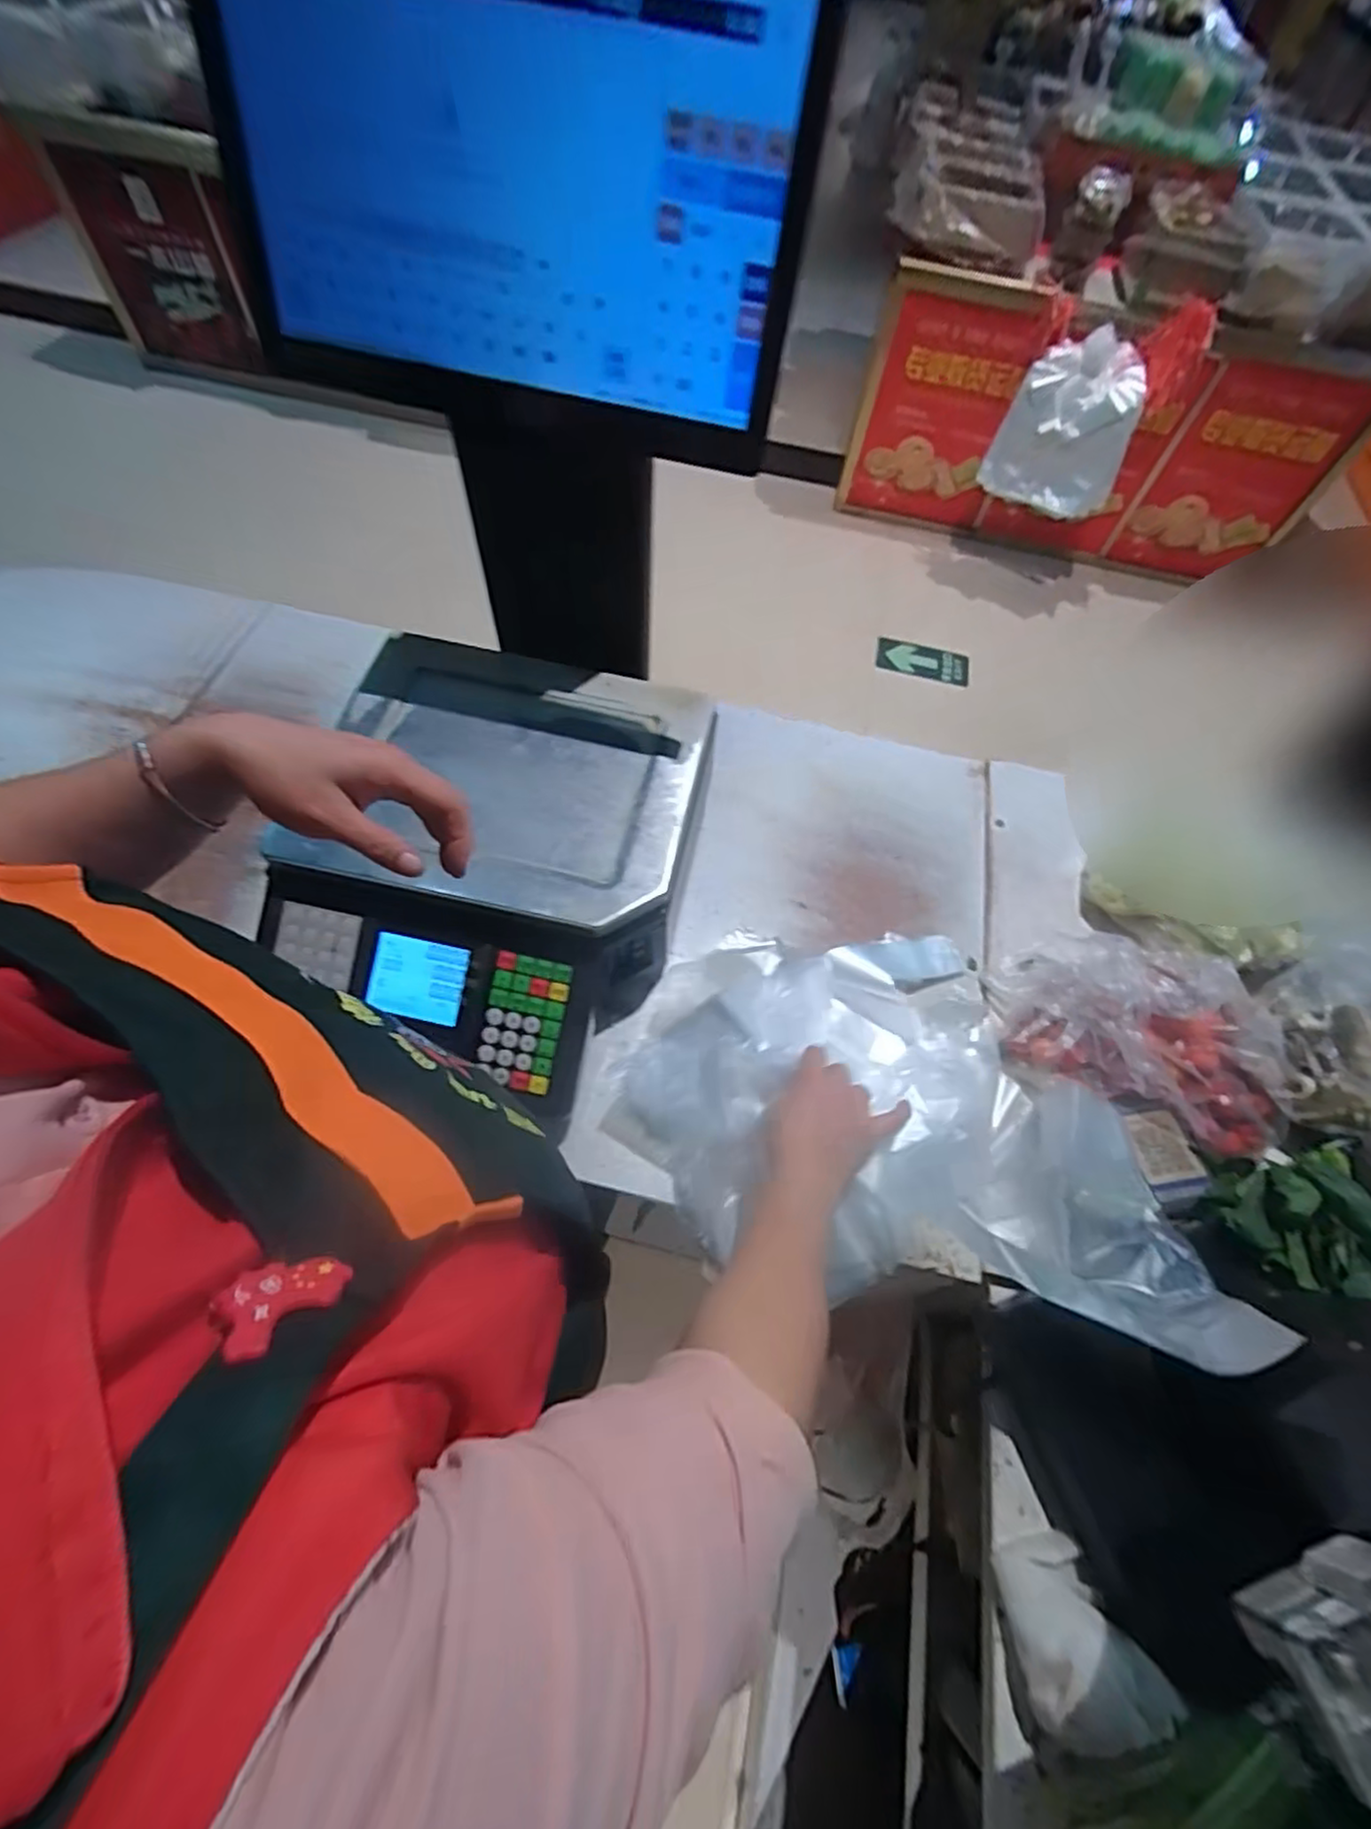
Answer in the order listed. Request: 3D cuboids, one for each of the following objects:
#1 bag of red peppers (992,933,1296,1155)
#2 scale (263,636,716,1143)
[{"bbox_3d":[0.444,0.115,0.681,0.244,0.083,0.207,6,60,-1],"label":"bag of red peppers"},{"bbox_3d":[-0.184,-0.043,0.685,0.353,0.189,0.396,16,61,5],"label":"scale"}]

